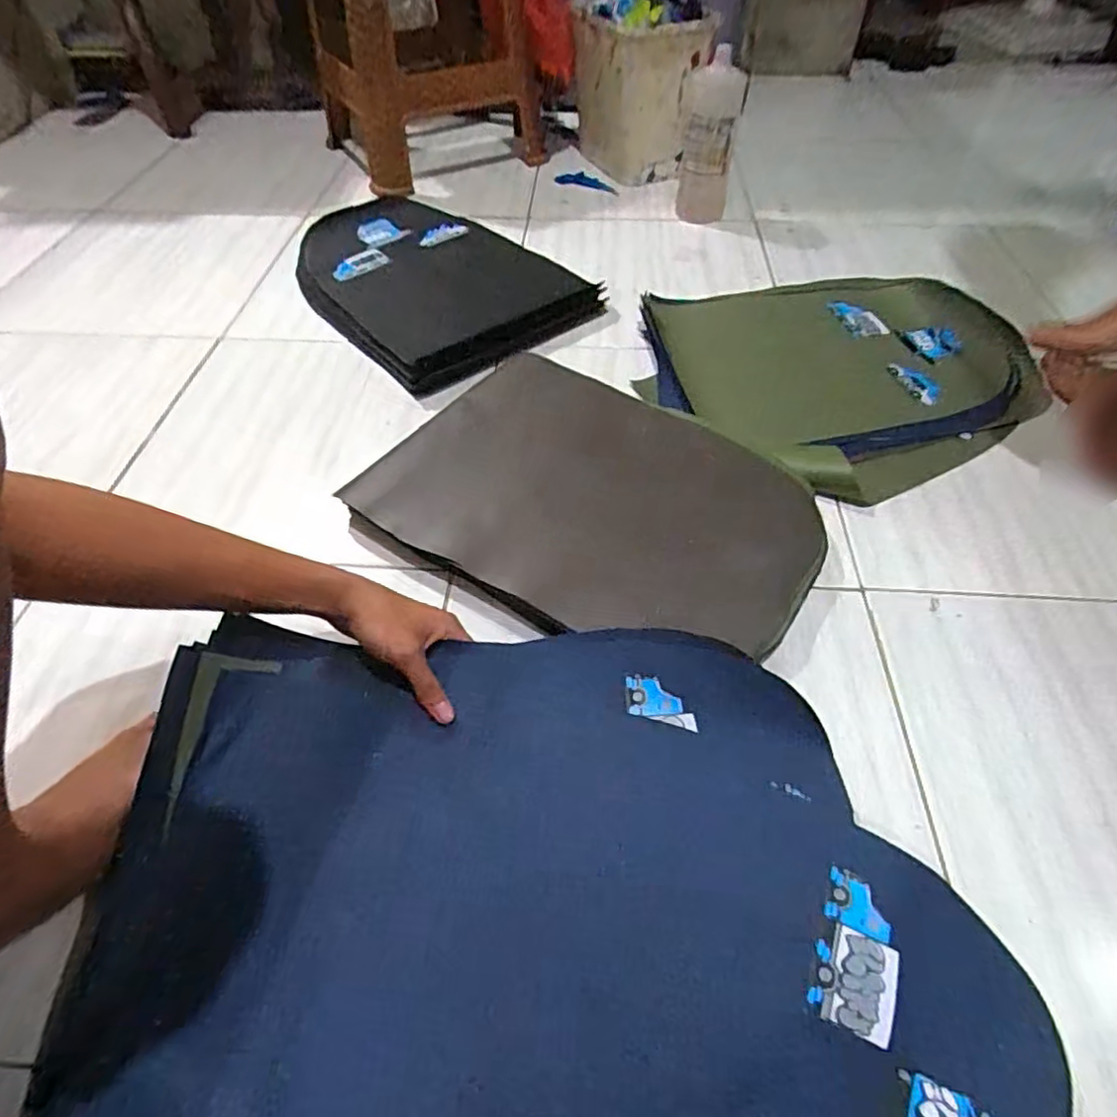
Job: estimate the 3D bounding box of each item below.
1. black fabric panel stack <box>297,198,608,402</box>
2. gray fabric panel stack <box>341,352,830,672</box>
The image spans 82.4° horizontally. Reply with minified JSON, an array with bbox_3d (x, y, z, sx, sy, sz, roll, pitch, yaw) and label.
[{"bbox_3d":[-0.188,-0.419,0.944,0.326,0.042,0.466,-35,60,-24],"label":"black fabric panel stack"},{"bbox_3d":[0.040,-0.062,0.653,0.425,0.041,0.308,27,56,21],"label":"gray fabric panel stack"}]

